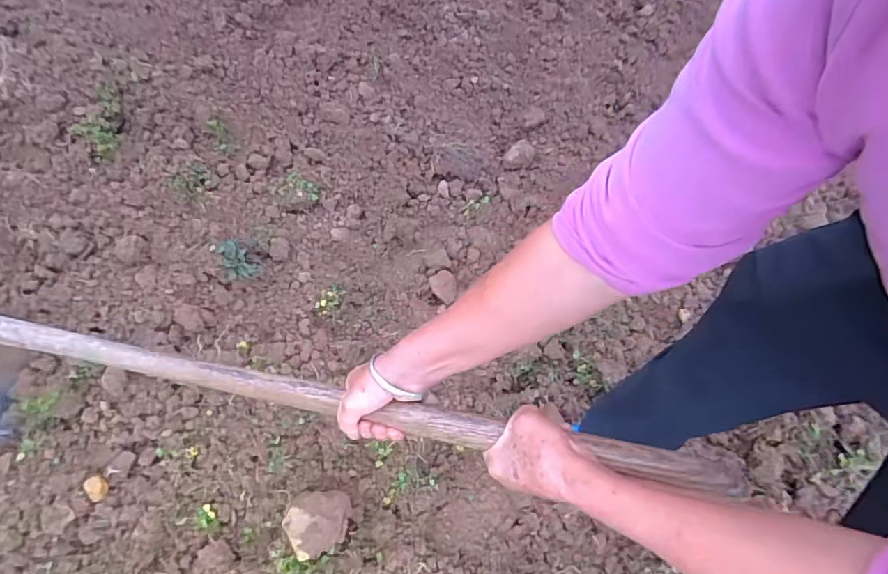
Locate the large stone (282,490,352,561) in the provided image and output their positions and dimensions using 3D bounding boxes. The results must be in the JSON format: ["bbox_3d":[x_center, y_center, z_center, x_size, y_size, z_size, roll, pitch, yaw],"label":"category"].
[{"bbox_3d":[-0.208,0.391,0.843,0.098,0.070,0.102,1,60,-3],"label":"large stone"}]

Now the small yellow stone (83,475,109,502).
[{"bbox_3d":[-0.585,0.338,0.857,0.033,0.013,0.039,-35,68,-21],"label":"small yellow stone"}]

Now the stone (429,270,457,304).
[{"bbox_3d":[-0.002,-0.003,1.050,0.049,0.034,0.061,-8,61,-8],"label":"stone"}]

